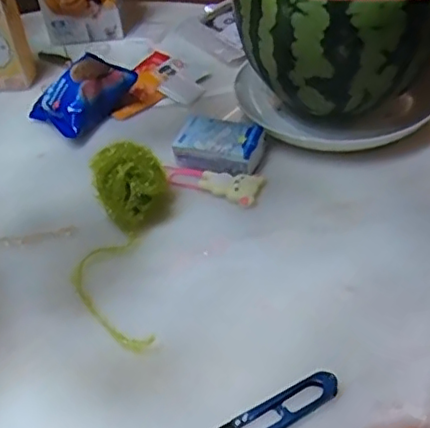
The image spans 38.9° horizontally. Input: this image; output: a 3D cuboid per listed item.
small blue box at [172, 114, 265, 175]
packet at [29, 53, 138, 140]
[{"bbox_3d":[0.004,-0.063,0.554,0.077,0.026,0.055,10,44,16],"label":"small blue box"},{"bbox_3d":[-0.137,-0.124,0.623,0.079,0.046,0.088,32,54,34],"label":"packet"}]

